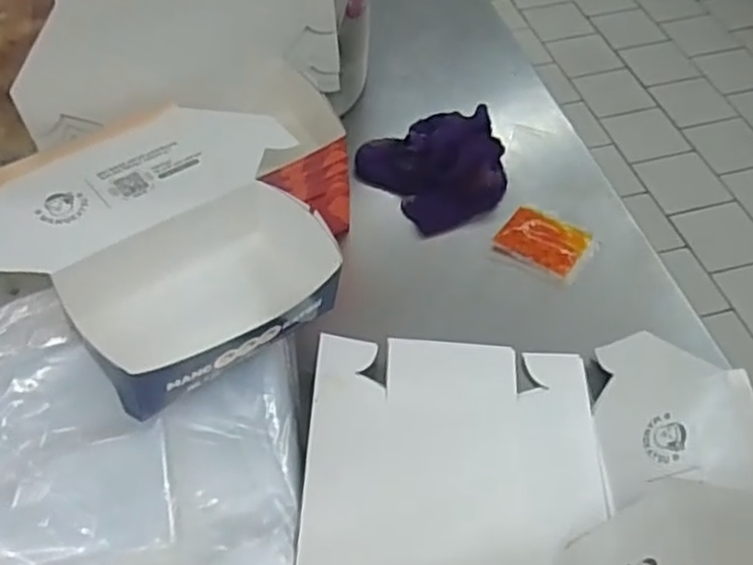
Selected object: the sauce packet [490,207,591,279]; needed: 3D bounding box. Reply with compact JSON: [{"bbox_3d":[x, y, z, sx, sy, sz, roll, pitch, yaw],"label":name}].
[{"bbox_3d":[0.164,-0.042,0.710,0.082,0.014,0.066,28,57,21],"label":"sauce packet"}]

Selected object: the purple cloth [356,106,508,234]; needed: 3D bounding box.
[{"bbox_3d":[0.069,-0.129,0.760,0.149,0.049,0.138,-23,55,-17],"label":"purple cloth"}]

